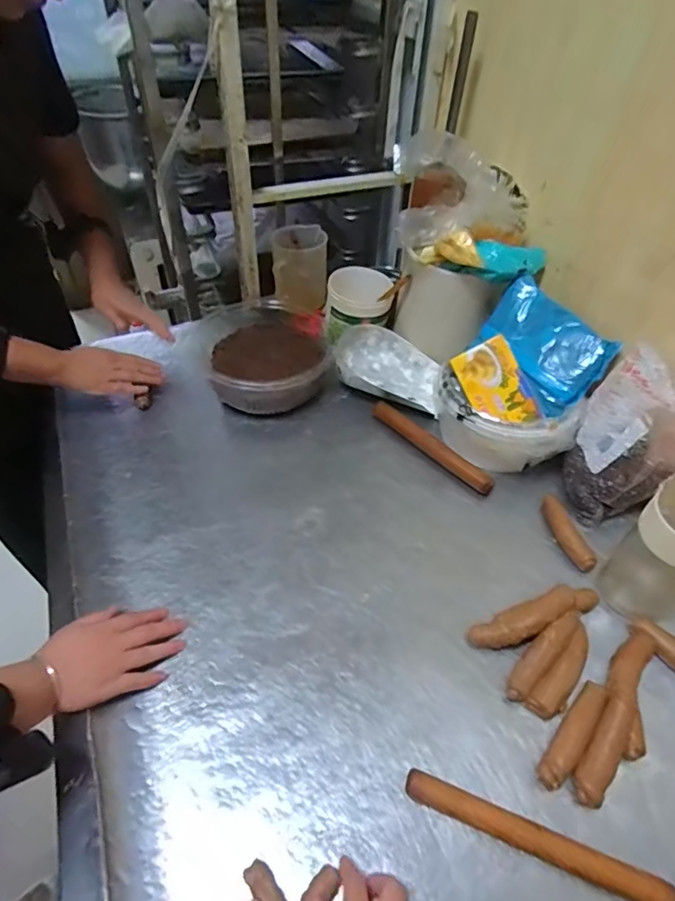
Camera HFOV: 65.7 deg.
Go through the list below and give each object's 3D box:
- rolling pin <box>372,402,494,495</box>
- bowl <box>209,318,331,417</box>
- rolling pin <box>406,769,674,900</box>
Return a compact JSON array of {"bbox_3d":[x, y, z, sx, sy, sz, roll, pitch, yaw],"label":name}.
[{"bbox_3d":[0.146,-0.008,0.834,0.028,0.027,0.236,-35,58,-27],"label":"rolling pin"},{"bbox_3d":[-0.120,-0.169,0.931,0.205,0.092,0.230,-10,49,-10],"label":"bowl"},{"bbox_3d":[0.182,0.363,0.487,0.240,0.027,0.027,17,51,14],"label":"rolling pin"}]

